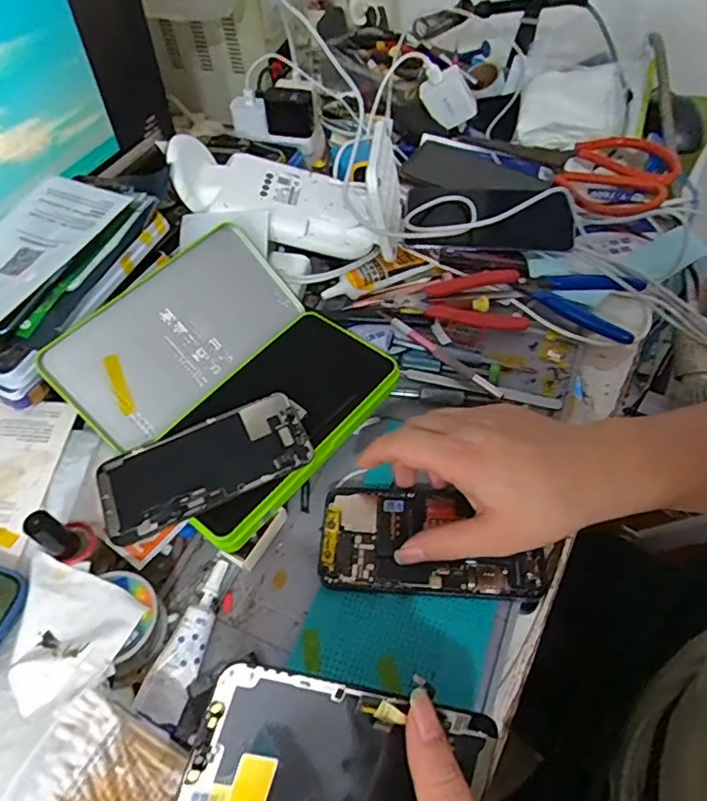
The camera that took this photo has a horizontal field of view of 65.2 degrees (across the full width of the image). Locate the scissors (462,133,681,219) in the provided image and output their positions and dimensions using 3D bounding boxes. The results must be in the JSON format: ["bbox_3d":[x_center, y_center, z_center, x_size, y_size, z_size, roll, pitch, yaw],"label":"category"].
[{"bbox_3d":[0.223,-0.241,0.586,0.219,0.022,0.120,12,59,17],"label":"scissors"}]

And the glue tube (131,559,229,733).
[{"bbox_3d":[-0.101,0.149,0.346,0.027,0.014,0.095,16,56,15],"label":"glue tube"}]

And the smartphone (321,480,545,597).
[{"bbox_3d":[0.052,0.093,0.375,0.147,0.007,0.072,1,54,5],"label":"smartphone"}]

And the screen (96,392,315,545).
[{"bbox_3d":[-0.104,0.042,0.385,0.143,0.011,0.068,-23,54,-10],"label":"screen"}]

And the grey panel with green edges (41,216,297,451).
[{"bbox_3d":[-0.136,-0.055,0.439,0.192,0.008,0.097,-46,105,-24],"label":"grey panel with green edges"}]

